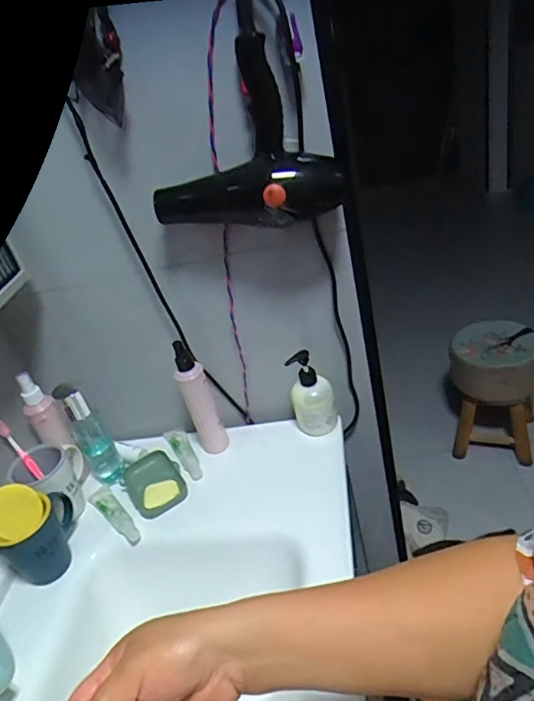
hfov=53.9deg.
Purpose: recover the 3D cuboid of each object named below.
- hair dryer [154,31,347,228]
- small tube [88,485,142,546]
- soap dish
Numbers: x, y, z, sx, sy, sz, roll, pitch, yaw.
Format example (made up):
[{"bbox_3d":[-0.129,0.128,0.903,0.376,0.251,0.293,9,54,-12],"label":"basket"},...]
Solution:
[{"bbox_3d":[-0.023,-0.253,0.624,0.224,0.178,0.102,7,47,13],"label":"hair dryer"},{"bbox_3d":[-0.235,0.250,0.806,0.031,0.015,0.143,-36,38,-25],"label":"small tube"},{"bbox_3d":[-0.178,0.209,0.830,0.083,0.019,0.119,-29,50,-20],"label":"soap dish"}]

